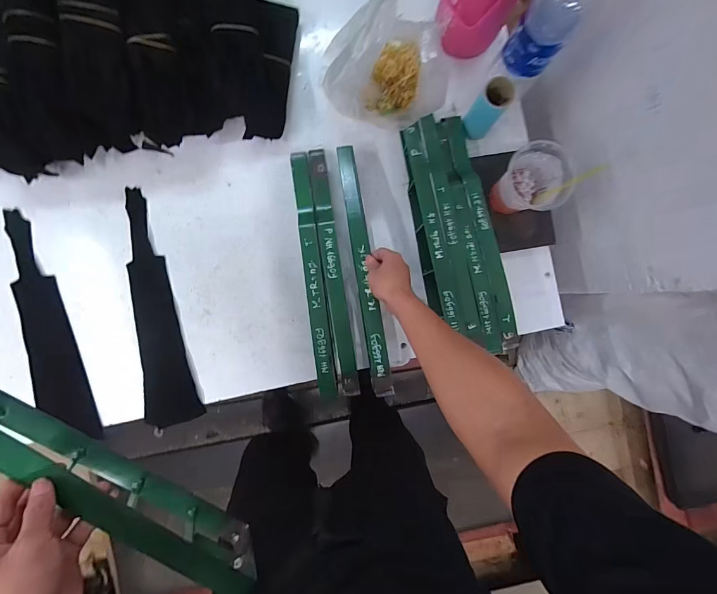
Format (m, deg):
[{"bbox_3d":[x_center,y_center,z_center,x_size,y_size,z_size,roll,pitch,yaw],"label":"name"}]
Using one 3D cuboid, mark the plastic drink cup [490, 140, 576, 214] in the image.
[{"bbox_3d":[0.308,-0.206,0.673,0.100,0.169,0.104,0,91,-3],"label":"plastic drink cup"}]

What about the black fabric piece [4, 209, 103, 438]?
[{"bbox_3d":[-0.628,0.064,0.716,0.102,0.014,0.457,-17,91,-7],"label":"black fabric piece"}]

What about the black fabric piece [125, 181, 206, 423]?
[{"bbox_3d":[-0.409,0.023,0.729,0.104,0.012,0.464,-9,89,-4],"label":"black fabric piece"}]

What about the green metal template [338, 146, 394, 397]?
[{"bbox_3d":[0.010,-0.056,0.658,0.031,0.021,0.458,-8,82,-3],"label":"green metal template"}]

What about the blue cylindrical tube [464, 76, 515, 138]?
[{"bbox_3d":[0.240,-0.349,0.670,0.057,0.128,0.051,40,89,-3],"label":"blue cylindrical tube"}]

